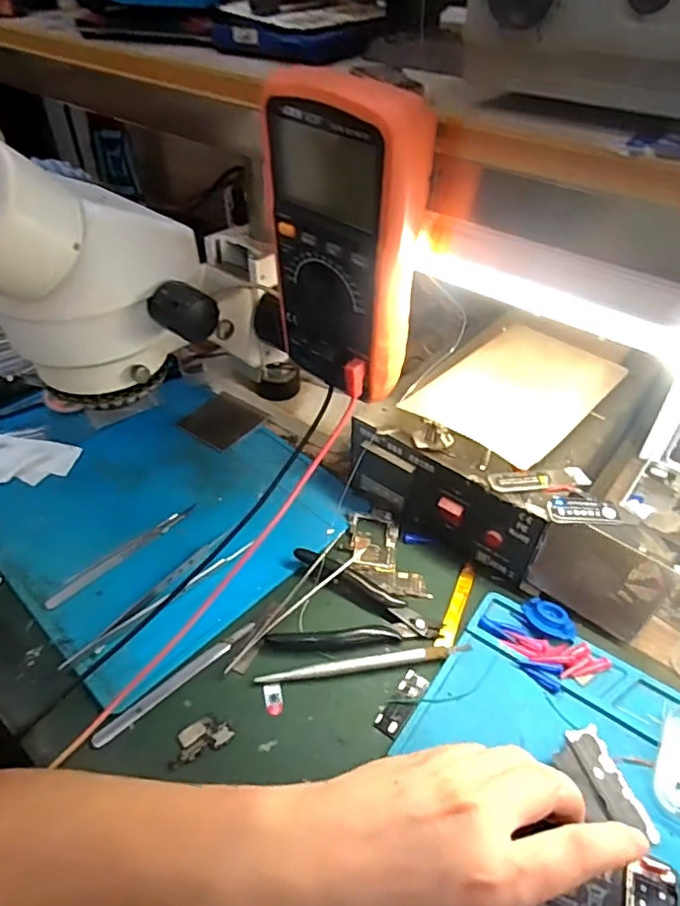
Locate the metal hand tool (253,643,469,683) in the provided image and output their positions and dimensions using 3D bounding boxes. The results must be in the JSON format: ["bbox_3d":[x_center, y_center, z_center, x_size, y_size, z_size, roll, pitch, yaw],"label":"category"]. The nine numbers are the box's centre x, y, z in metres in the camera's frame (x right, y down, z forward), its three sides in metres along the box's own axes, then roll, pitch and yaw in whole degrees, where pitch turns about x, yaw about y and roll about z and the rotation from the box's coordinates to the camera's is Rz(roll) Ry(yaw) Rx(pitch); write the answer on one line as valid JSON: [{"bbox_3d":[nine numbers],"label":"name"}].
[{"bbox_3d":[0.017,0.139,0.385,0.142,0.006,0.010,-6,45,-5],"label":"metal hand tool"}]

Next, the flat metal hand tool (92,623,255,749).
[{"bbox_3d":[-0.106,0.149,0.379,0.117,0.006,0.009,-33,53,-28],"label":"flat metal hand tool"}]

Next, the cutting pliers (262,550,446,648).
[{"bbox_3d":[0.015,0.108,0.413,0.113,0.017,0.072,7,46,7],"label":"cutting pliers"}]

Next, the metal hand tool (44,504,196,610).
[{"bbox_3d":[-0.169,0.078,0.452,0.012,0.007,0.129,32,53,28],"label":"metal hand tool"}]

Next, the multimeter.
[{"bbox_3d":[0.006,-0.118,0.333,0.053,0.167,0.084,-31,51,-29],"label":"multimeter"}]

